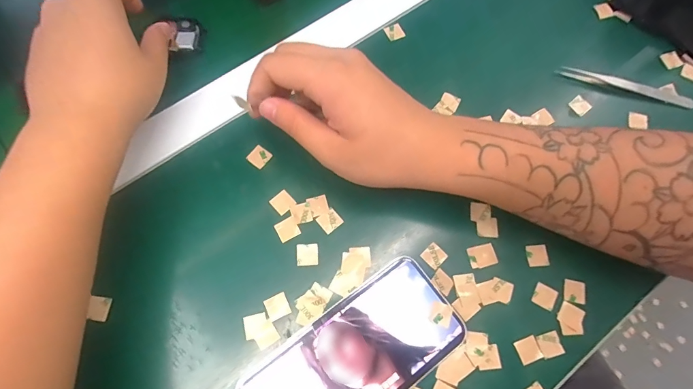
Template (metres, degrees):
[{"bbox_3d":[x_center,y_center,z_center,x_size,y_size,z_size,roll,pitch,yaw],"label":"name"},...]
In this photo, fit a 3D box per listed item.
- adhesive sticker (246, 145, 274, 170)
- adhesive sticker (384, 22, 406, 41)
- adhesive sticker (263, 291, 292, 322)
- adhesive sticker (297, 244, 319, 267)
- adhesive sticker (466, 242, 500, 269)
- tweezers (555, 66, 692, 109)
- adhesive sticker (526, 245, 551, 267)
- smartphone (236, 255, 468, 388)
[{"bbox_3d":[-0.068,-0.030,0.299,0.015,0.004,0.016,35,75,11],"label":"adhesive sticker"},{"bbox_3d":[0.043,-0.147,0.344,0.015,0.004,0.015,-25,73,-8],"label":"adhesive sticker"},{"bbox_3d":[-0.047,0.077,0.263,0.015,0.004,0.015,-25,73,-8],"label":"adhesive sticker"},{"bbox_3d":[-0.028,0.044,0.277,0.015,0.004,0.015,-4,71,-2],"label":"adhesive sticker"},{"bbox_3d":[0.100,0.045,0.280,0.020,0.004,0.016,-14,72,-4],"label":"adhesive sticker"},{"bbox_3d":[0.238,-0.091,0.324,0.114,0.010,0.010,15,72,5],"label":"tweezers"},{"bbox_3d":[0.142,0.045,0.282,0.016,0.004,0.016,-4,72,-1],"label":"adhesive sticker"},{"bbox_3d":[0.006,0.108,0.250,0.142,0.012,0.071,-35,75,-11],"label":"smartphone"}]

